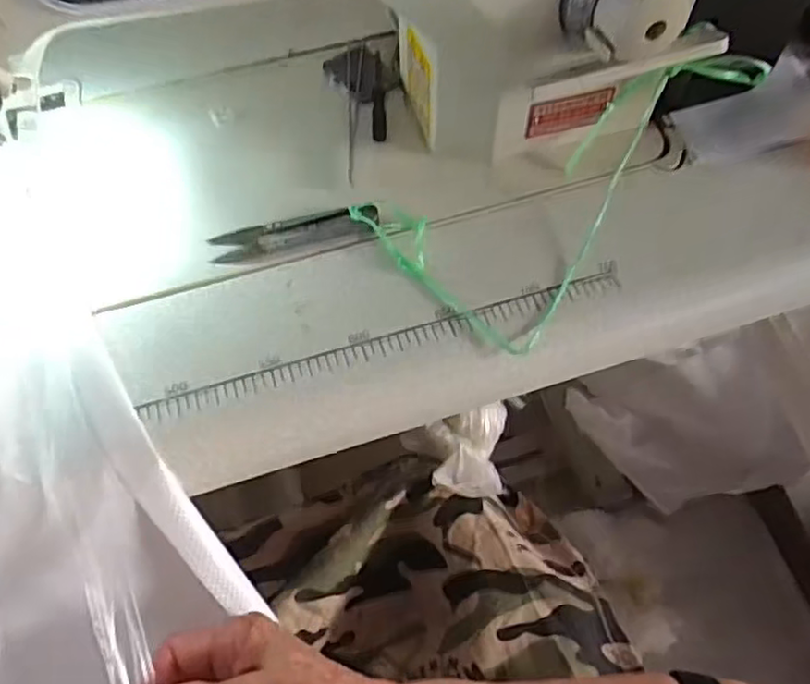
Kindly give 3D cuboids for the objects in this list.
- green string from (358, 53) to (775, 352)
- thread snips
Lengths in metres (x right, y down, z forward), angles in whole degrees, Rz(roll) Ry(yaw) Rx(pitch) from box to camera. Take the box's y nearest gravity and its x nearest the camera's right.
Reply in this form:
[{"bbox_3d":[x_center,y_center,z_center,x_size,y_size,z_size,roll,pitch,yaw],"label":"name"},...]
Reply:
[{"bbox_3d":[0.090,-0.113,0.401,0.131,0.058,0.222,40,68,21],"label":"green string"},{"bbox_3d":[-0.064,-0.067,0.400,0.096,0.010,0.025,-10,61,-5],"label":"thread snips"}]

